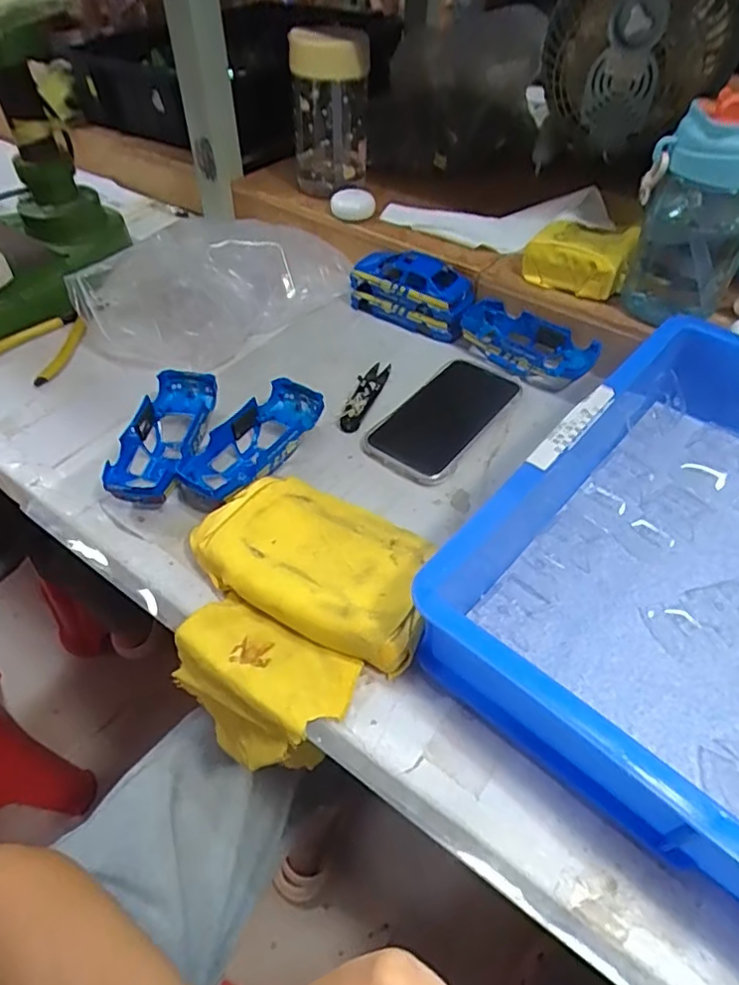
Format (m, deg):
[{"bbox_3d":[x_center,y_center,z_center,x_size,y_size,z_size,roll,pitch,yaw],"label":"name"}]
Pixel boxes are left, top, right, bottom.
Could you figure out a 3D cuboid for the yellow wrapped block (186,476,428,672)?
[{"bbox_3d":[-0.035,0.051,0.405,0.163,0.034,0.093,22,52,19],"label":"yellow wrapped block"}]

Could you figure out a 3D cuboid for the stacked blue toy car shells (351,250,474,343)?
[{"bbox_3d":[0.045,-0.213,0.624,0.135,0.058,0.058,23,53,20],"label":"stacked blue toy car shells"}]

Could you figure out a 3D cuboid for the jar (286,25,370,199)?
[{"bbox_3d":[-0.044,-0.440,0.688,0.091,0.154,0.090,0,48,0],"label":"jar"}]

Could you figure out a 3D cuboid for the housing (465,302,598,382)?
[{"bbox_3d":[0.152,-0.145,0.578,0.129,0.029,0.059,36,58,28],"label":"housing"}]

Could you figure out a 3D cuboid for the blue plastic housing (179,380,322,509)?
[{"bbox_3d":[-0.089,-0.036,0.482,0.062,0.039,0.134,30,55,24],"label":"blue plastic housing"}]

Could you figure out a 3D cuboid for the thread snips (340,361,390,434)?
[{"bbox_3d":[-0.005,-0.092,0.551,0.021,0.009,0.102,15,50,14],"label":"thread snips"}]

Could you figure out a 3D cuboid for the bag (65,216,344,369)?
[{"bbox_3d":[-0.158,-0.224,0.613,0.264,0.095,0.150,-34,57,-26],"label":"bag"}]

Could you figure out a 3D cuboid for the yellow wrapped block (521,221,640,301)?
[{"bbox_3d":[0.204,-0.232,0.578,0.092,0.038,0.084,19,51,17],"label":"yellow wrapped block"}]

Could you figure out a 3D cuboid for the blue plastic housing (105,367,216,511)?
[{"bbox_3d":[-0.164,-0.045,0.487,0.056,0.043,0.130,6,49,5],"label":"blue plastic housing"}]

